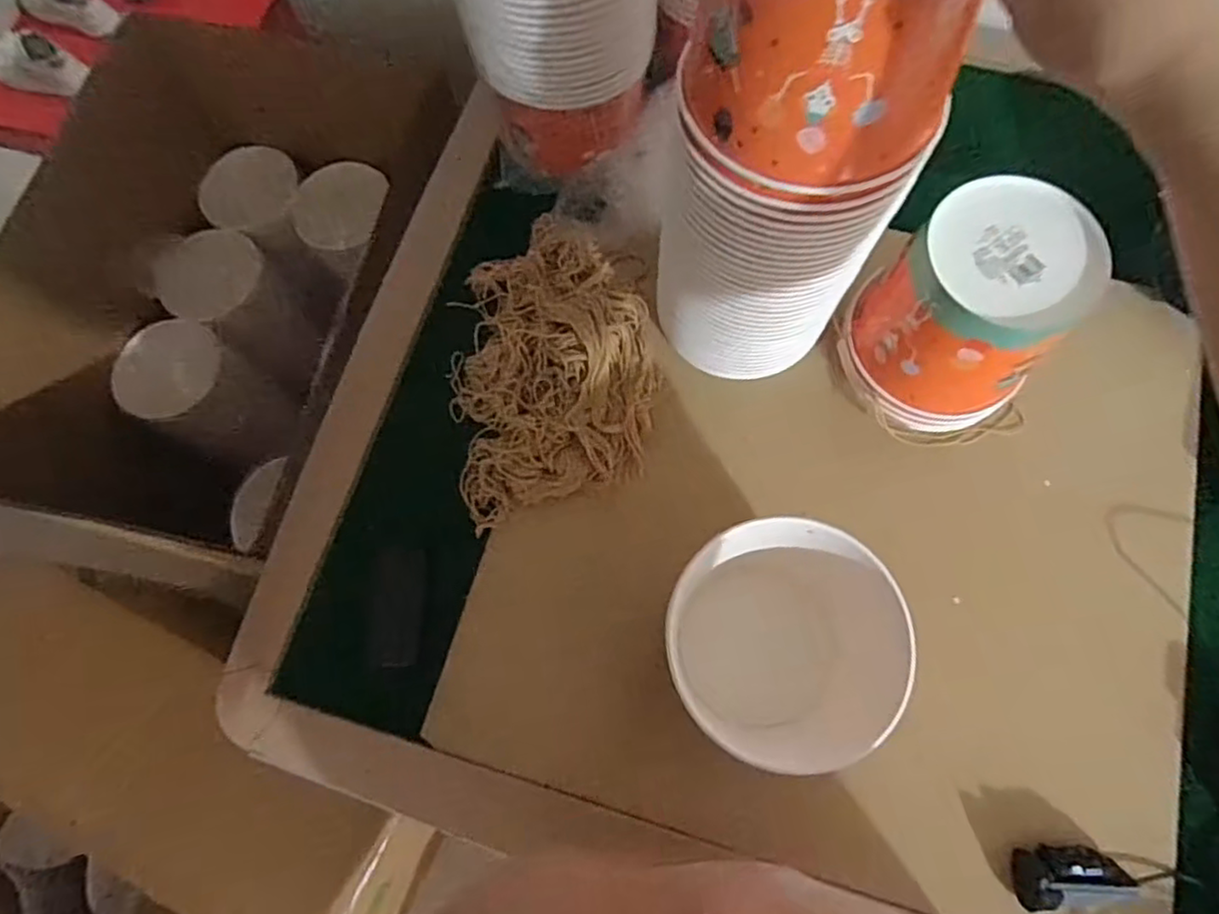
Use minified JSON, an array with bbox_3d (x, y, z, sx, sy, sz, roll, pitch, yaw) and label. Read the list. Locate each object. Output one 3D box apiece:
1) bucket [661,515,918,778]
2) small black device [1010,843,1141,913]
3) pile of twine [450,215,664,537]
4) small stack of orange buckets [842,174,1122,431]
[{"bbox_3d":[0.136,0.144,0.527,0.174,0.150,0.161,0,72,1],"label":"bucket"},{"bbox_3d":[0.348,0.314,0.509,0.079,0.031,0.041,-6,72,-1],"label":"small black device"},{"bbox_3d":[-0.057,-0.093,0.641,0.196,0.045,0.284,-10,72,-2],"label":"pile of twine"},{"bbox_3d":[0.294,-0.123,0.570,0.143,0.155,0.141,43,78,13],"label":"small stack of orange buckets"}]

